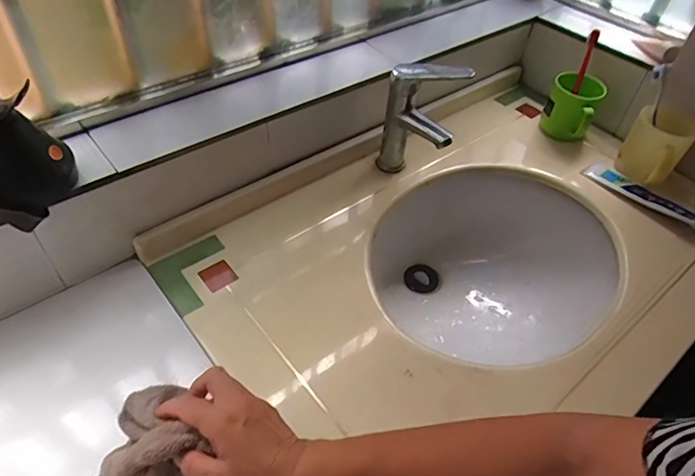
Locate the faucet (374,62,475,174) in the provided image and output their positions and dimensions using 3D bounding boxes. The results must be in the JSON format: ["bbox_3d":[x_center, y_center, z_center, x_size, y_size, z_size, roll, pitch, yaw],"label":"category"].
[{"bbox_3d":[0.106,-0.169,0.719,0.116,0.173,0.057,26,48,24],"label":"faucet"}]

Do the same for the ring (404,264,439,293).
[{"bbox_3d":[0.132,0.074,0.878,0.063,0.013,0.065,1,43,-1],"label":"ring"}]

